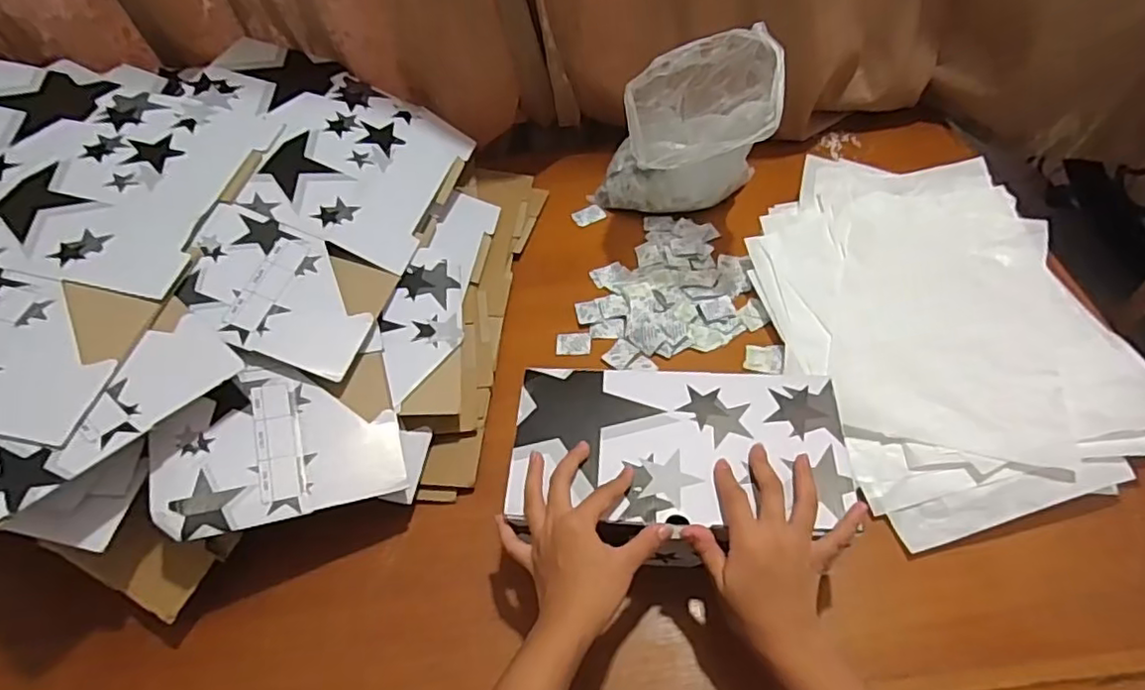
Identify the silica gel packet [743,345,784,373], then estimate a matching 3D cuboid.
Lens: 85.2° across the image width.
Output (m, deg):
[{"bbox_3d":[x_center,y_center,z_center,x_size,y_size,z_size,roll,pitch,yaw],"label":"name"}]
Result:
[{"bbox_3d":[0.213,0.014,0.690,0.040,0.008,0.035,10,54,11],"label":"silica gel packet"}]

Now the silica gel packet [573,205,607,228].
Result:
[{"bbox_3d":[0.023,-0.177,0.851,0.043,0.004,0.028,-26,56,-15],"label":"silica gel packet"}]

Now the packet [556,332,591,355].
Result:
[{"bbox_3d":[0.002,-0.001,0.726,0.040,0.004,0.030,-4,53,1],"label":"packet"}]

